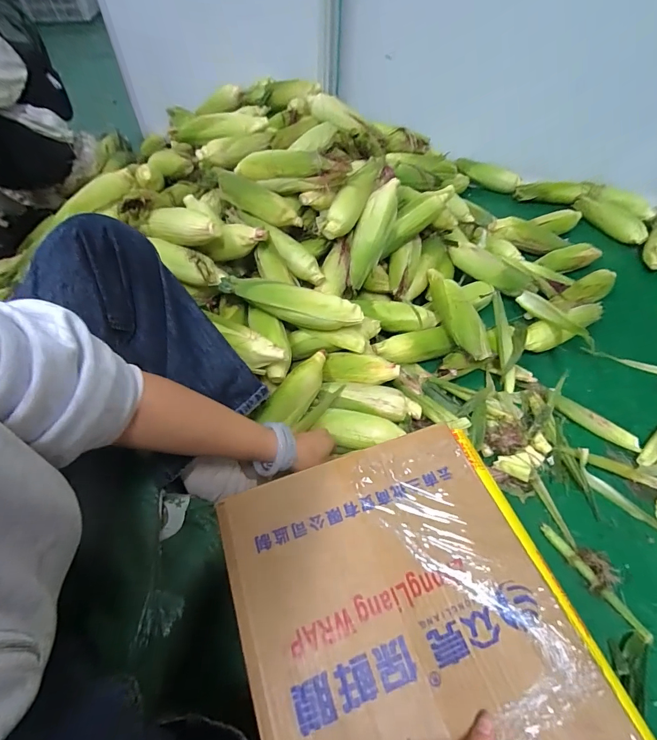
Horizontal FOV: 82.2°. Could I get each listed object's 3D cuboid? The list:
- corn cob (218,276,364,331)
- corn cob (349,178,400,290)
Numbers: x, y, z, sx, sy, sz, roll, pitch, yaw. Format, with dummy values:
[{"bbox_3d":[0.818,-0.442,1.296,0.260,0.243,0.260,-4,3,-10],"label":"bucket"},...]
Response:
[{"bbox_3d":[-0.066,-0.121,0.700,0.260,0.056,0.059,10,52,6],"label":"corn cob"},{"bbox_3d":[0.093,-0.282,0.781,0.062,0.227,0.050,25,16,15],"label":"corn cob"}]

